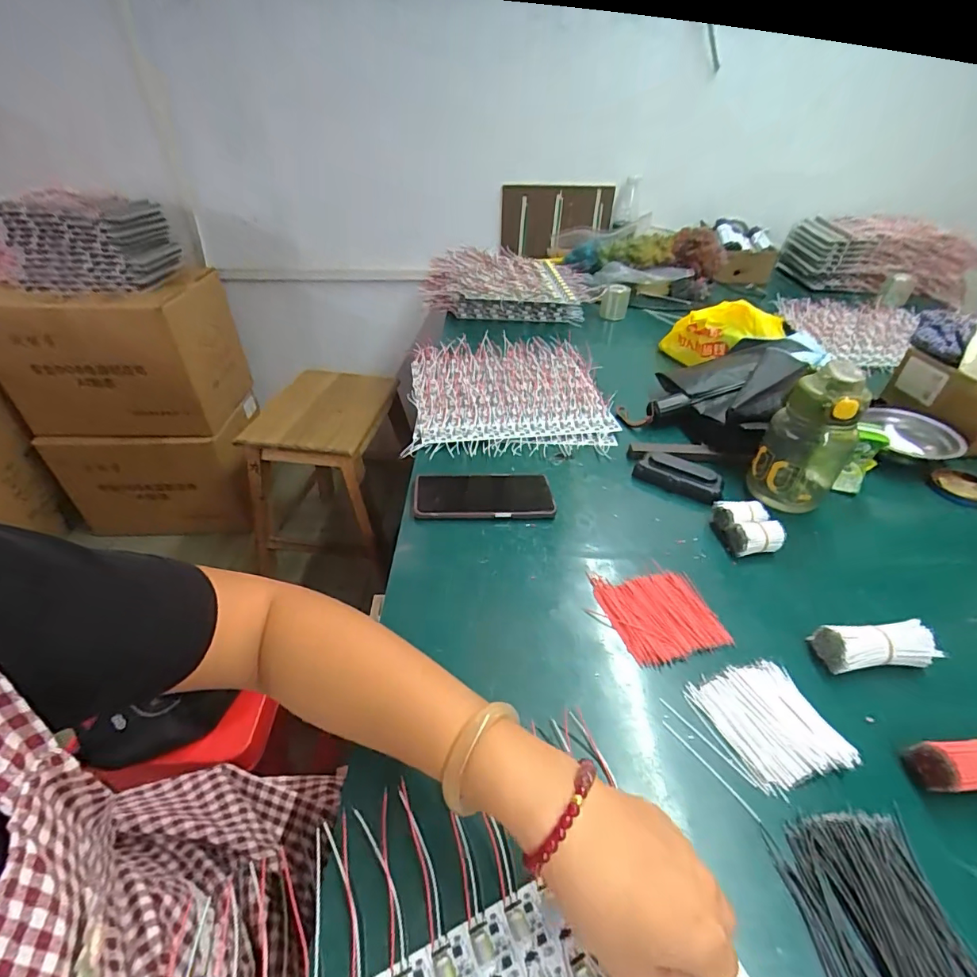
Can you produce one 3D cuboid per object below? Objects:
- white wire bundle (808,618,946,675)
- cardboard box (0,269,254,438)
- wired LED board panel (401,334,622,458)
[{"bbox_3d":[0.338,0.138,0.416,0.086,0.034,0.037,0,45,-7],"label":"white wire bundle"},{"bbox_3d":[-0.962,-0.355,1.264,0.533,0.352,0.298,0,45,-7],"label":"cardboard box"},{"bbox_3d":[0.031,-0.167,0.754,0.298,0.027,0.308,0,41,0],"label":"wired LED board panel"}]

